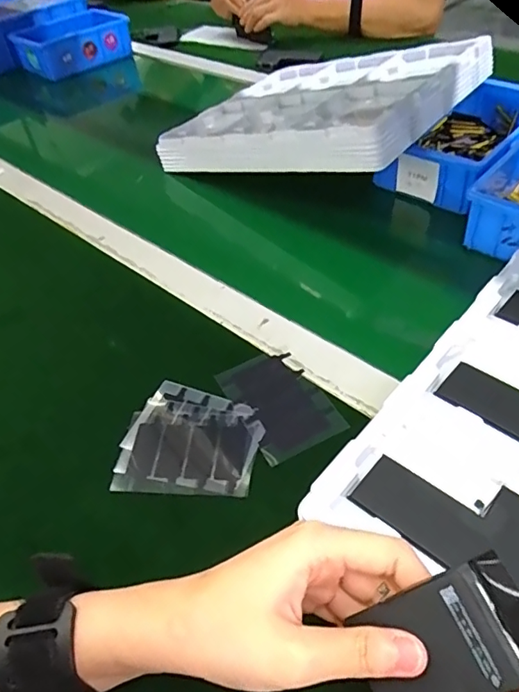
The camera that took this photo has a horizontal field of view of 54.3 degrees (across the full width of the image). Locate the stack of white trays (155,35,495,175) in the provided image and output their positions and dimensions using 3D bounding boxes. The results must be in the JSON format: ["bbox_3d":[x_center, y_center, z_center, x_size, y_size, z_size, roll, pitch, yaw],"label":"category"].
[{"bbox_3d":[0.073,-0.294,0.611,0.316,0.041,0.286,18,52,38],"label":"stack of white trays"}]

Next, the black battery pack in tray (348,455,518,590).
[{"bbox_3d":[0.113,0.096,0.286,0.106,0.004,0.058,28,55,29],"label":"black battery pack in tray"}]

